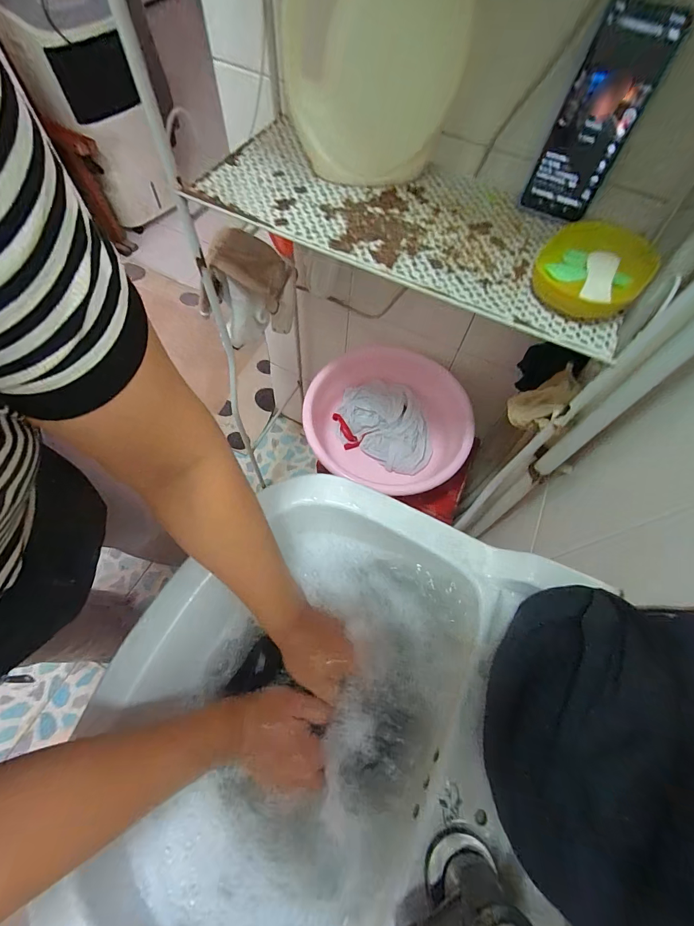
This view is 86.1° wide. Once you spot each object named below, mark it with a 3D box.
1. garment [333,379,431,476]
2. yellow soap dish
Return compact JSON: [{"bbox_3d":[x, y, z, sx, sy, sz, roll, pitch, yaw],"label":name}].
[{"bbox_3d":[0.093,-0.093,0.875,0.240,0.053,0.187,30,66,10],"label":"garment"},{"bbox_3d":[0.272,-0.218,0.415,0.110,0.032,0.131,40,68,15],"label":"yellow soap dish"}]

